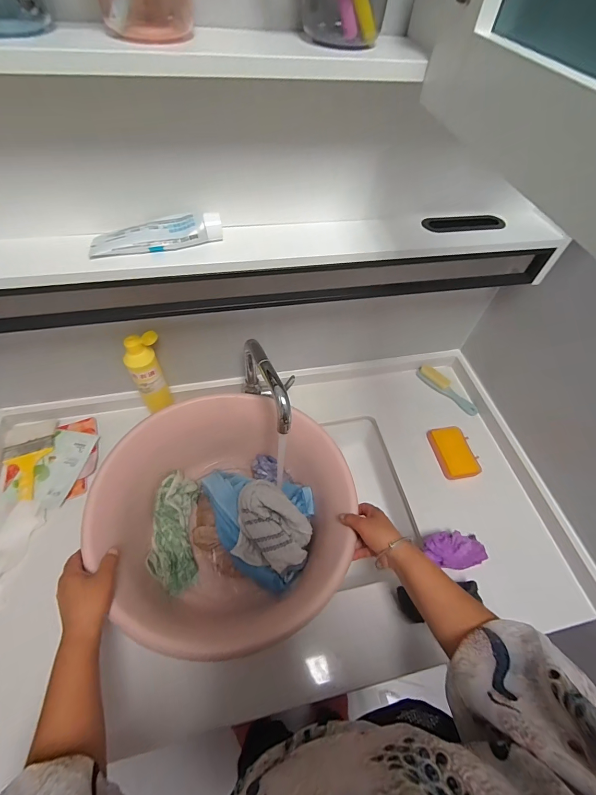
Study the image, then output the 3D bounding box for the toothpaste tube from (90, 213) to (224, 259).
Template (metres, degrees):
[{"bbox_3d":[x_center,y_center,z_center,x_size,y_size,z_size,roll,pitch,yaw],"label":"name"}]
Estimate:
[{"bbox_3d":[-0.179,-0.209,0.445,0.162,0.029,0.041,-9,56,-11],"label":"toothpaste tube"}]

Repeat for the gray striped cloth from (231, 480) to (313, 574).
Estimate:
[{"bbox_3d":[-0.043,0.228,0.629,0.136,0.075,0.131,14,55,5],"label":"gray striped cloth"}]

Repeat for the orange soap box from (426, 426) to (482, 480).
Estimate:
[{"bbox_3d":[0.338,0.118,0.758,0.077,0.031,0.118,-7,56,-10],"label":"orange soap box"}]

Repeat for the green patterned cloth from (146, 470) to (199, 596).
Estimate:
[{"bbox_3d":[-0.239,0.254,0.673,0.078,0.061,0.206,-4,56,-8],"label":"green patterned cloth"}]

